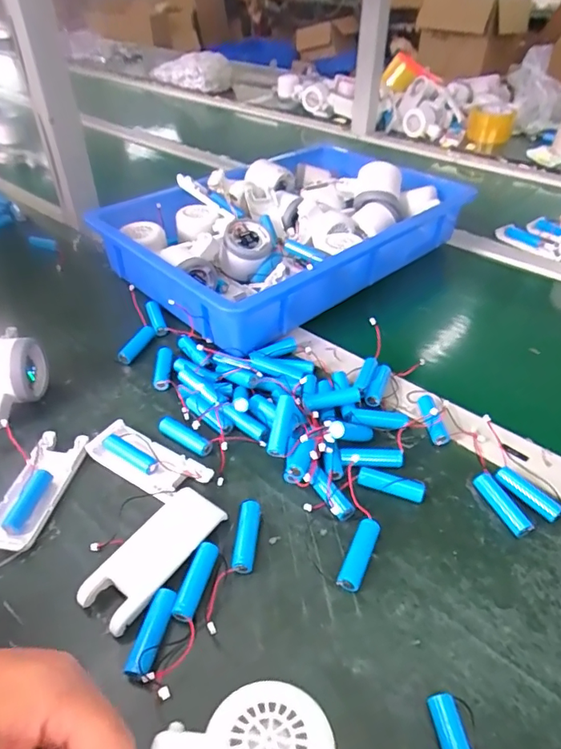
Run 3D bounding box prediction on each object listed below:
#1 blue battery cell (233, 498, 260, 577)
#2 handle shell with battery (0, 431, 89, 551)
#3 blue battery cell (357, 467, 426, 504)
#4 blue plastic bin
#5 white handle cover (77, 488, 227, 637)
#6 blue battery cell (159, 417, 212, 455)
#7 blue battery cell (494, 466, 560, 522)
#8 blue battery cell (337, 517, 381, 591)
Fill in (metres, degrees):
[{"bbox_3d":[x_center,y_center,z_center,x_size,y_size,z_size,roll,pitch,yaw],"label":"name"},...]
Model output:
[{"bbox_3d":[-0.024,0.114,0.353,0.014,0.016,0.052,4,40,3],"label":"blue battery cell"},{"bbox_3d":[-0.191,0.089,0.385,0.040,0.015,0.100,9,41,9],"label":"handle shell with battery"},{"bbox_3d":[0.087,0.086,0.390,0.050,0.016,0.014,12,41,13],"label":"blue battery cell"},{"bbox_3d":[0.012,-0.194,0.639,0.424,0.087,0.282,-31,49,-32],"label":"blue plastic bin"},{"bbox_3d":[-0.085,0.122,0.338,0.042,0.017,0.100,23,45,24],"label":"white handle cover"},{"bbox_3d":[-0.081,0.053,0.424,0.050,0.014,0.014,23,45,24],"label":"blue battery cell"},{"bbox_3d":[0.190,0.092,0.382,0.013,0.011,0.051,-27,47,-29],"label":"blue battery cell"},{"bbox_3d":[0.055,0.125,0.345,0.014,0.013,0.052,18,43,19],"label":"blue battery cell"}]

